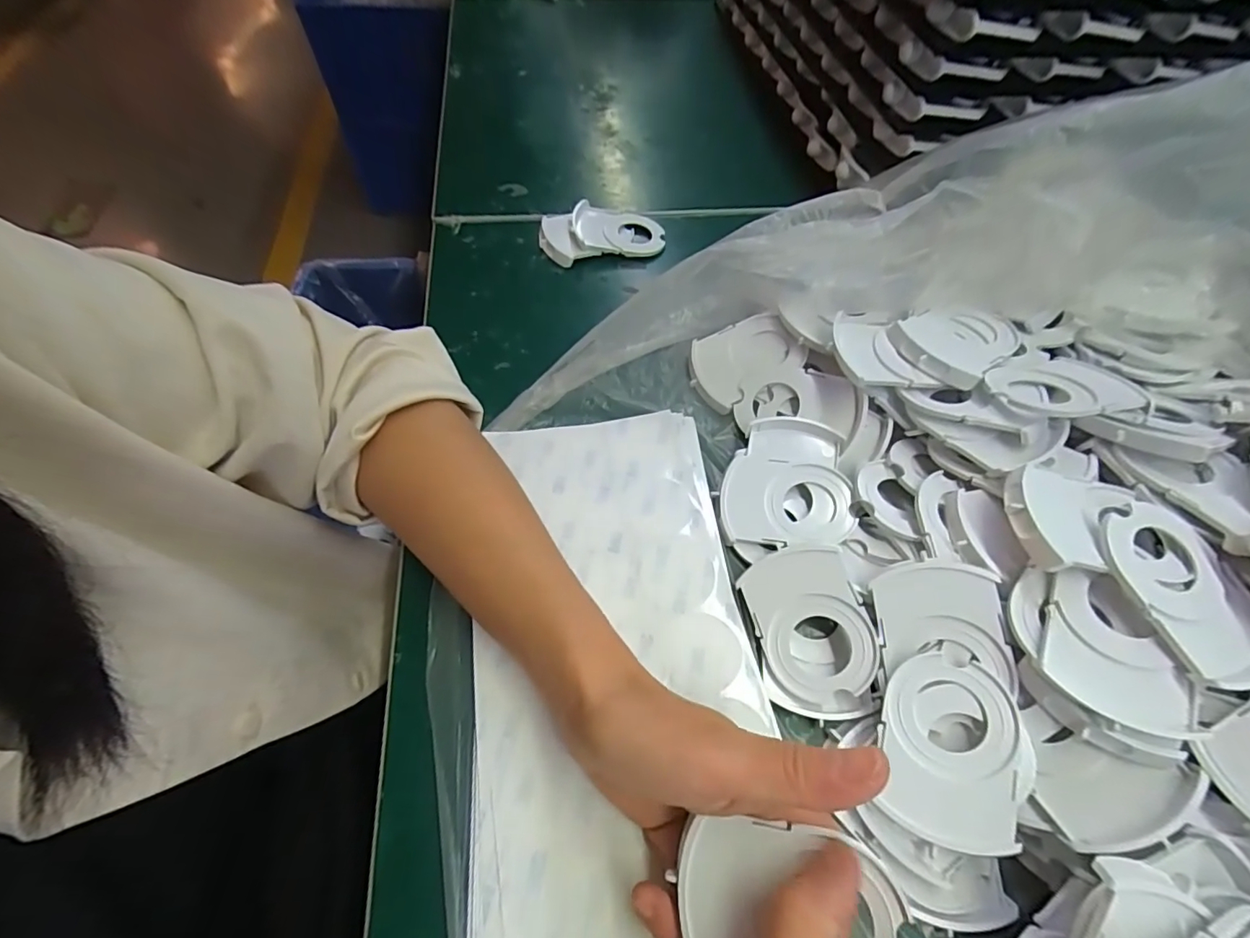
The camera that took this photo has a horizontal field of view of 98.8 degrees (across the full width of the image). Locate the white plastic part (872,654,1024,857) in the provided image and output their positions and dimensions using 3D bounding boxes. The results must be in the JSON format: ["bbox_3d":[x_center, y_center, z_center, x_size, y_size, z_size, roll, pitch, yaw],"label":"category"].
[{"bbox_3d":[0.143,0.122,0.235,0.055,0.006,0.073,11,65,18],"label":"white plastic part"}]

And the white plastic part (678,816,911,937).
[{"bbox_3d":[0.056,0.153,0.186,0.074,0.004,0.050,-5,76,18],"label":"white plastic part"}]

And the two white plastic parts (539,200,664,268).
[{"bbox_3d":[-0.021,-0.196,0.445,0.098,0.016,0.058,-14,60,-11],"label":"two white plastic parts"}]

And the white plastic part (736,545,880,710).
[{"bbox_3d":[0.097,0.079,0.280,0.055,0.009,0.074,-24,64,10],"label":"white plastic part"}]

